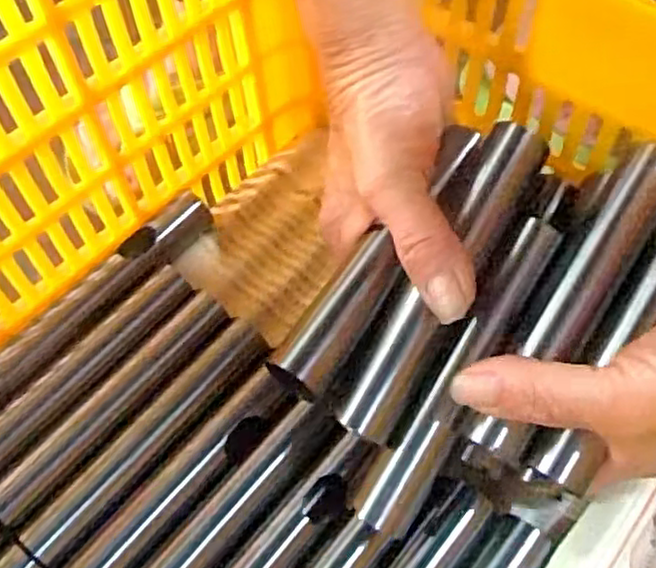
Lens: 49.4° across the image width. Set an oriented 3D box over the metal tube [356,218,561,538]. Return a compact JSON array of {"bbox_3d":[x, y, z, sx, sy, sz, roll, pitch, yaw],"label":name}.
[{"bbox_3d":[0.054,0.039,0.296,0.019,0.023,0.141,29,85,18],"label":"metal tube"}]

